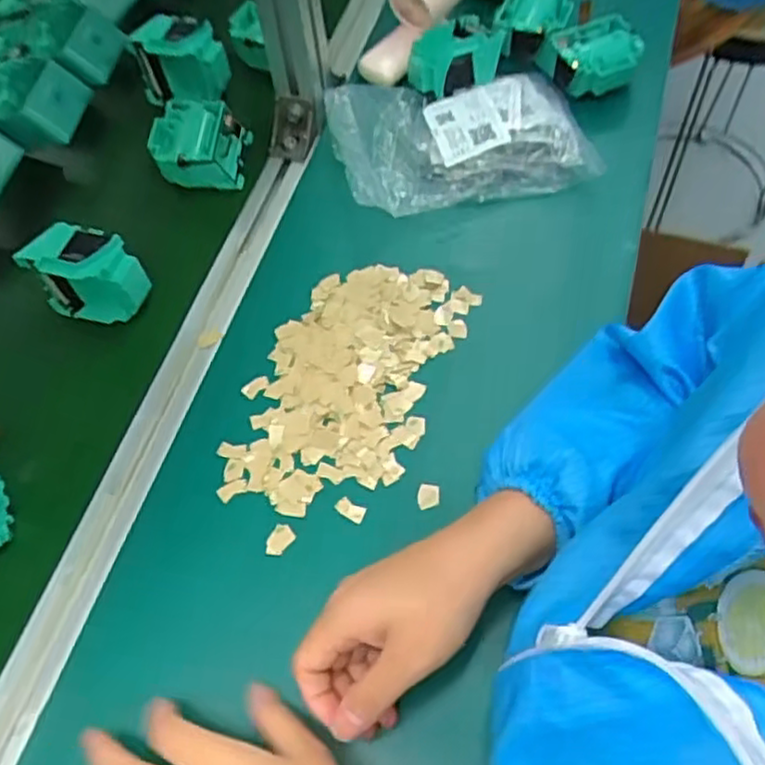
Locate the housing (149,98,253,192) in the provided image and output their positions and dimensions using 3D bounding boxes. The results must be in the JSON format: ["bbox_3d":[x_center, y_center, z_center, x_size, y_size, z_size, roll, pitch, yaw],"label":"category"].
[{"bbox_3d":[-0.160,-0.210,0.632,0.077,0.039,0.064,2,61,3],"label":"housing"}]

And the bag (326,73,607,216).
[{"bbox_3d":[0.067,-0.219,0.631,0.216,0.037,0.136,-10,61,-4],"label":"bag"}]

